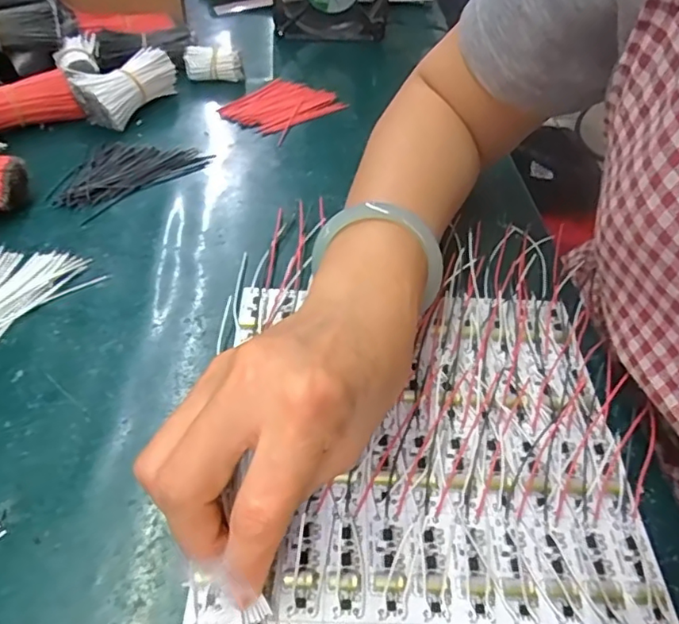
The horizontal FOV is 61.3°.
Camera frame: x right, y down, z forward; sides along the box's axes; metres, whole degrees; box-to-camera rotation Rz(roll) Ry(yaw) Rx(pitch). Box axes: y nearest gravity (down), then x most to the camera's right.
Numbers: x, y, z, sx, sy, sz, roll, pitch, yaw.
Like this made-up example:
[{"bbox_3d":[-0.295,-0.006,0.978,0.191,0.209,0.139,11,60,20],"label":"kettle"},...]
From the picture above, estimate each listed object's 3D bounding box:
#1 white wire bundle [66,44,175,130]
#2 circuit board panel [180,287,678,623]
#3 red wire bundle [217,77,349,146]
[{"bbox_3d":[-0.179,-0.189,0.482,0.038,0.040,0.079,22,47,15],"label":"white wire bundle"},{"bbox_3d":[0.038,0.071,0.270,0.192,0.010,0.221,3,45,-3],"label":"circuit board panel"},{"bbox_3d":[-0.050,-0.185,0.512,0.072,0.007,0.097,31,50,23],"label":"red wire bundle"}]

